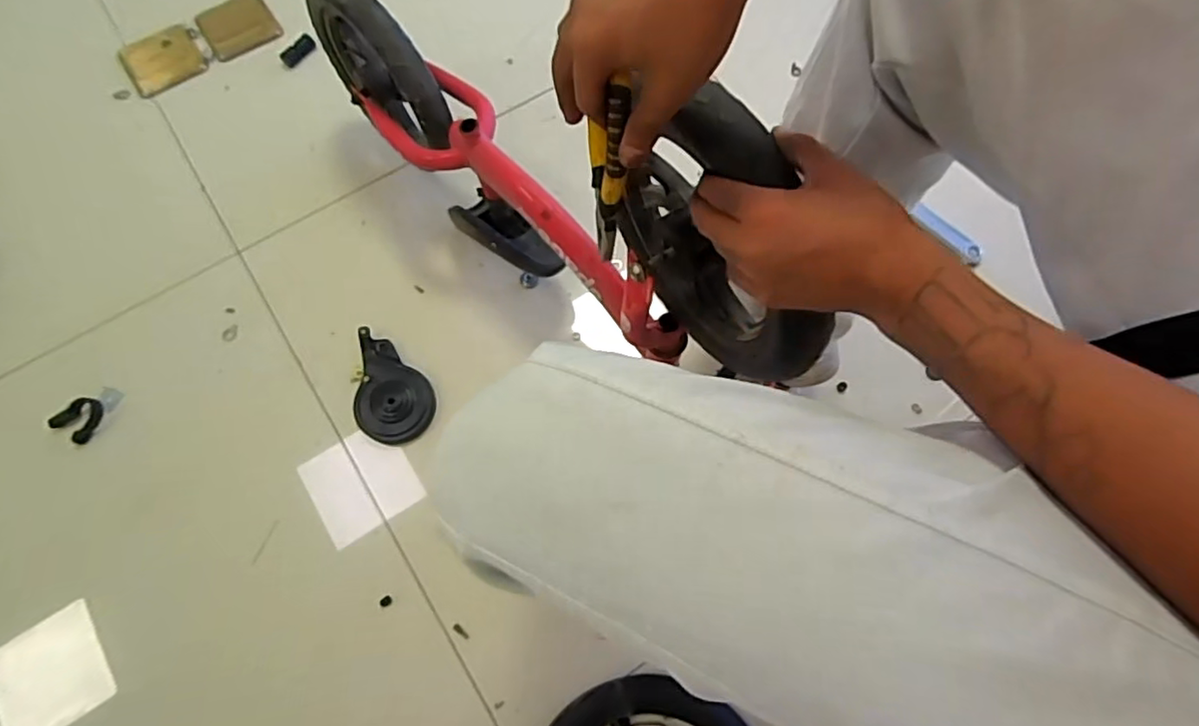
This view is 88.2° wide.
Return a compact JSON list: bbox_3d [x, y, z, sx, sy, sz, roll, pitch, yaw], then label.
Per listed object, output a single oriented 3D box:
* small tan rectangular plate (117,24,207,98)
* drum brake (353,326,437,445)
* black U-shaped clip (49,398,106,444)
[{"bbox_3d":[-0.739,-0.512,1.047,0.119,0.020,0.106,-32,74,-11],"label":"small tan rectangular plate"},{"bbox_3d":[-0.284,0.034,0.853,0.108,0.030,0.152,3,71,1],"label":"drum brake"},{"bbox_3d":[-0.708,0.073,0.841,0.061,0.013,0.056,1,71,-2],"label":"black U-shaped clip"}]

